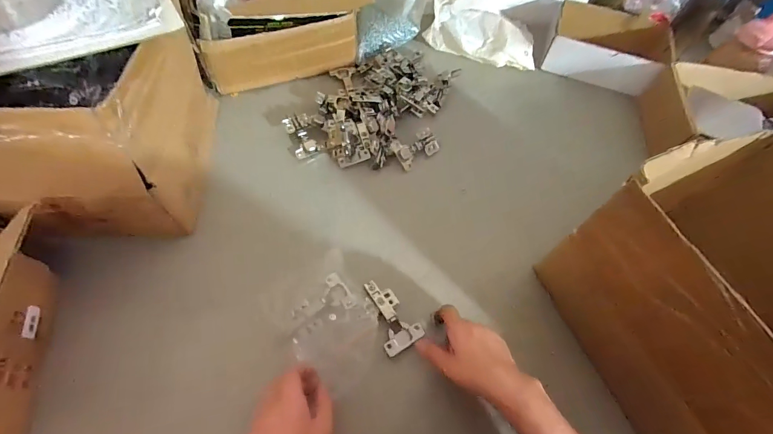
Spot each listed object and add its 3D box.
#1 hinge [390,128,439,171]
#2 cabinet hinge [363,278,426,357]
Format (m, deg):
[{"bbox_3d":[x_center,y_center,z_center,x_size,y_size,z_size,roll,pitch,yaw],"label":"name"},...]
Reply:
[{"bbox_3d":[0.058,-0.135,0.691,0.093,0.026,0.054,-32,66,-20],"label":"hinge"},{"bbox_3d":[0.006,0.141,0.529,0.059,0.018,0.108,-23,66,-16],"label":"cabinet hinge"}]

